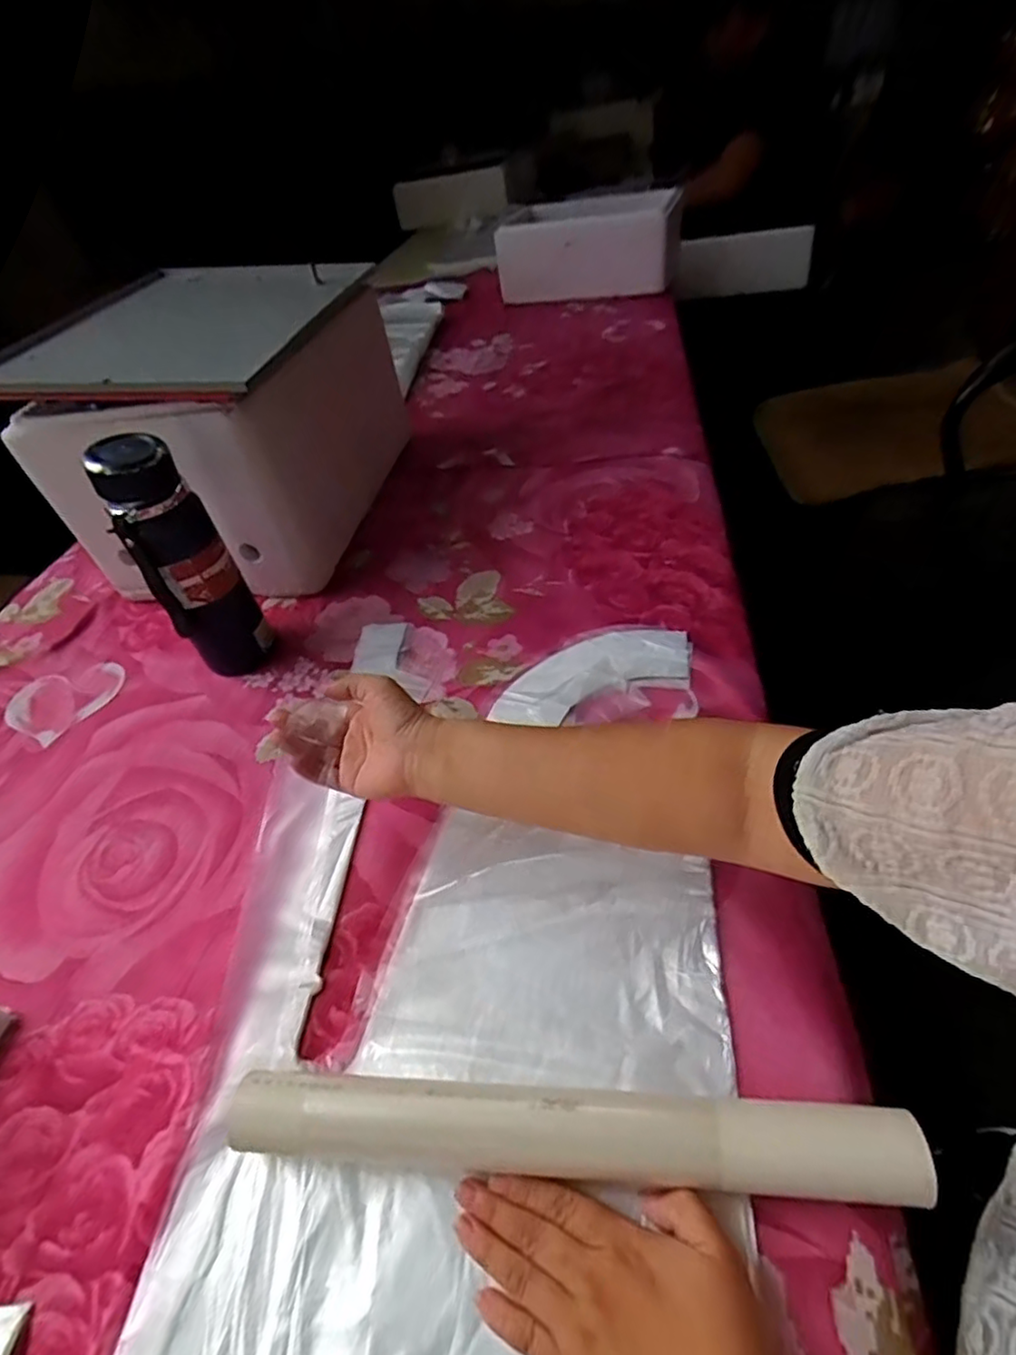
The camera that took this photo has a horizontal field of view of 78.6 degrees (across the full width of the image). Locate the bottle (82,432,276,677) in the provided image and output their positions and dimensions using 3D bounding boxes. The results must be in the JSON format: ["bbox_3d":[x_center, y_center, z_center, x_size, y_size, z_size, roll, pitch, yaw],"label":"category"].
[{"bbox_3d":[-0.310,-0.107,0.609,0.079,0.239,0.071,-28,47,-16],"label":"bottle"}]

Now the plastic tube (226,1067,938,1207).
[{"bbox_3d":[0.027,0.244,0.337,0.356,0.034,0.044,-1,48,8],"label":"plastic tube"}]

